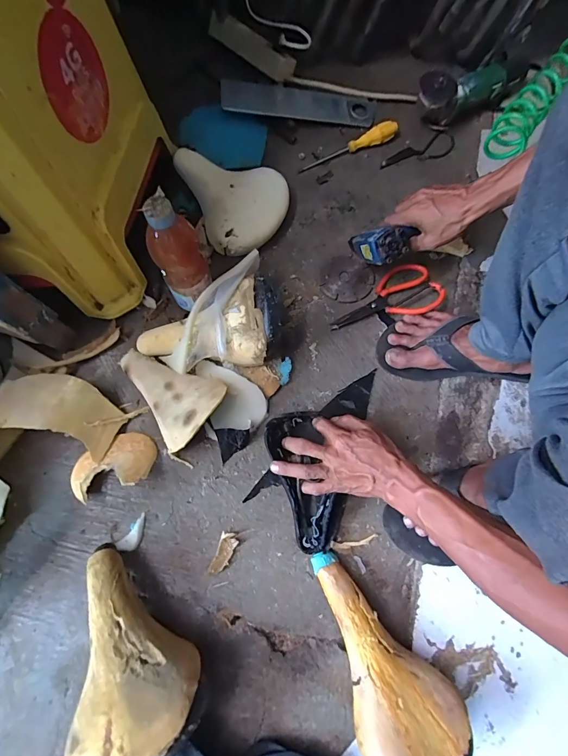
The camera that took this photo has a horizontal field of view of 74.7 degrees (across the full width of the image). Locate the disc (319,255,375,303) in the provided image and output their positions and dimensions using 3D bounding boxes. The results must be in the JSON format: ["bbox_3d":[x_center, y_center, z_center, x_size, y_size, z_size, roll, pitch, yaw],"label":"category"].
[{"bbox_3d":[0.112,-0.177,0.665,0.094,0.011,0.091,0,77,0],"label":"disc"}]

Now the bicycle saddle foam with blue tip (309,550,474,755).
[{"bbox_3d":[0.114,0.342,0.467,0.121,0.052,0.248,-26,58,-9],"label":"bicycle saddle foam with blue tip"}]

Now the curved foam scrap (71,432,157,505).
[{"bbox_3d":[-0.249,0.128,0.539,0.120,0.049,0.080,-28,75,-9],"label":"curved foam scrap"}]

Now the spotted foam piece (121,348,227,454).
[{"bbox_3d":[-0.164,0.011,0.571,0.114,0.059,0.173,-31,76,-10],"label":"spotted foam piece"}]

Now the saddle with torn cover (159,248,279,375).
[{"bbox_3d":[-0.104,-0.094,0.585,0.180,0.095,0.160,-5,73,-3],"label":"saddle with torn cover"}]

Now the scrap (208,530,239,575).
[{"bbox_3d":[-0.085,0.250,0.529,0.025,0.007,0.056,18,73,5],"label":"scrap"}]

